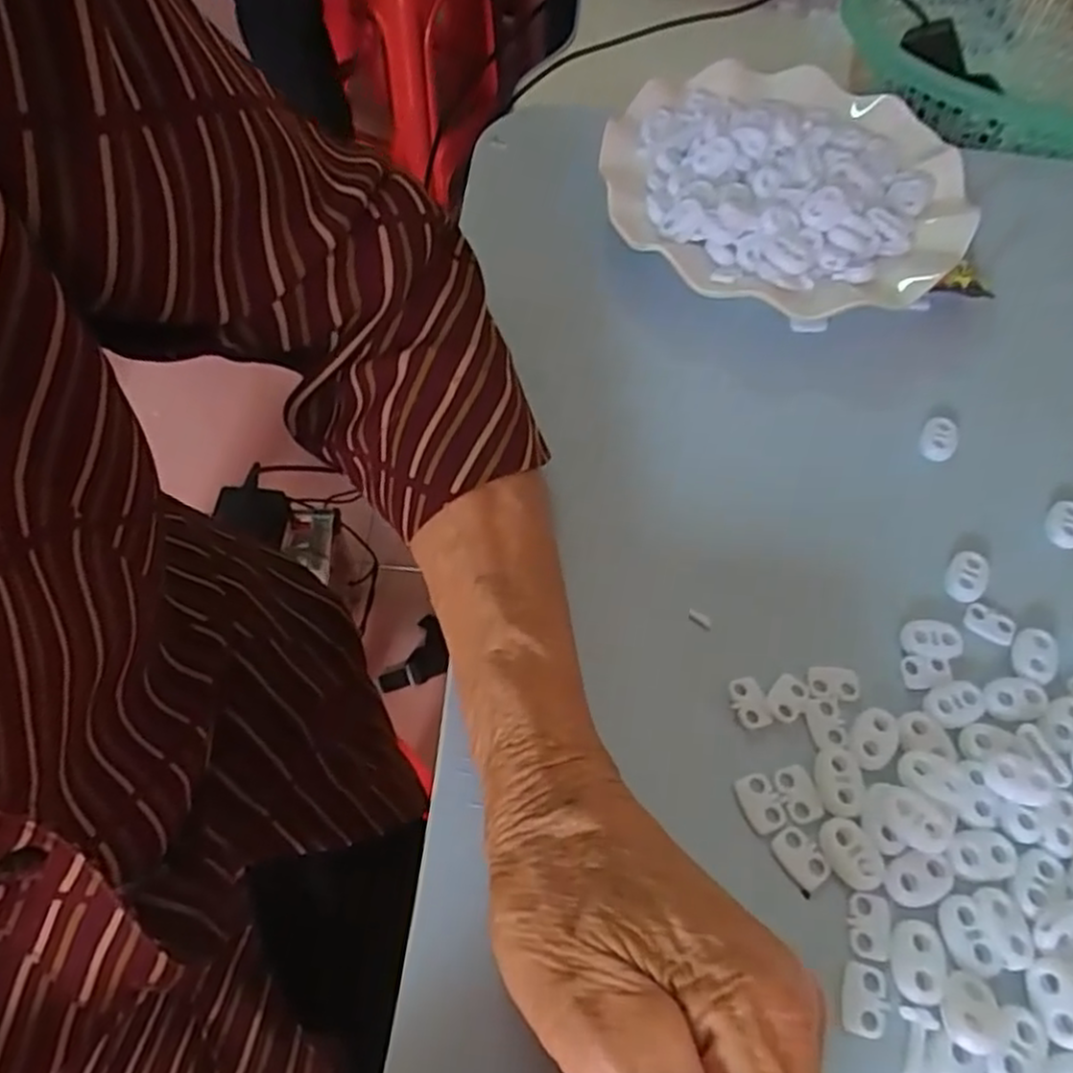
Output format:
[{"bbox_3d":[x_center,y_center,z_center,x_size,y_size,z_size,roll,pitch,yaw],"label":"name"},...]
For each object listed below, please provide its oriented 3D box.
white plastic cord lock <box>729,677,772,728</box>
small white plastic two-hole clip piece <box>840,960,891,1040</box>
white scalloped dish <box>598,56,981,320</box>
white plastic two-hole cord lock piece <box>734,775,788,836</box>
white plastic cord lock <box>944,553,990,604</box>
[{"bbox_3d":[0.074,0.058,0.264,0.012,0.004,0.018,-15,60,-12],"label":"white plastic cord lock"},{"bbox_3d":[0.095,0.134,0.219,0.013,0.004,0.018,16,58,7],"label":"small white plastic two-hole clip piece"},{"bbox_3d":[0.122,-0.174,0.382,0.178,0.039,0.176,1,58,-2],"label":"white scalloped dish"},{"bbox_3d":[0.074,0.087,0.248,0.012,0.004,0.018,-17,60,-13],"label":"white plastic two-hole cord lock piece"},{"bbox_3d":[0.166,0.015,0.291,0.014,0.004,0.022,28,61,14],"label":"white plastic cord lock"}]

